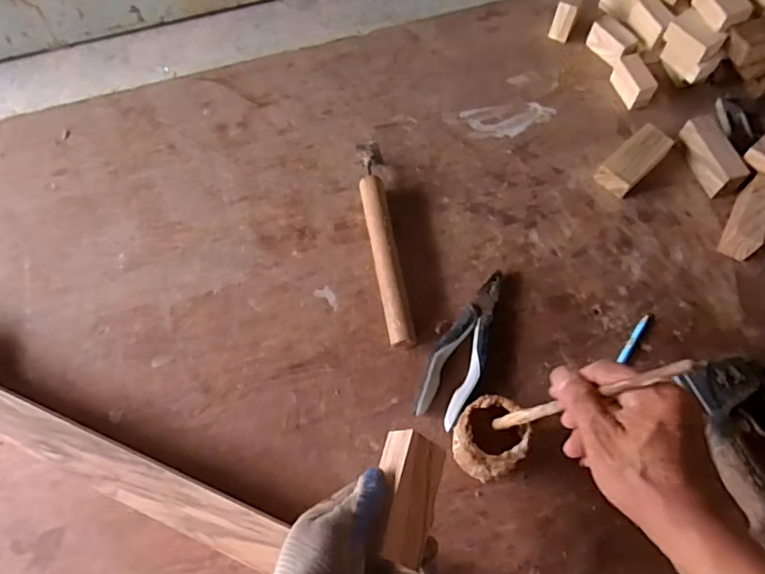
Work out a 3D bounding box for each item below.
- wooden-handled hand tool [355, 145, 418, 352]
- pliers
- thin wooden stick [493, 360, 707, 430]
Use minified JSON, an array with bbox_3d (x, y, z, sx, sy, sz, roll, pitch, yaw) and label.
[{"bbox_3d":[0.001,-0.057,0.671,0.034,0.037,0.272,-8,66,-2],"label":"wooden-handled hand tool"},{"bbox_3d":[0.098,0.068,0.624,0.058,0.026,0.191,27,69,13],"label":"pliers"},{"bbox_3d":[0.148,0.086,0.416,0.010,0.228,0.012,9,64,-17],"label":"thin wooden stick"}]

